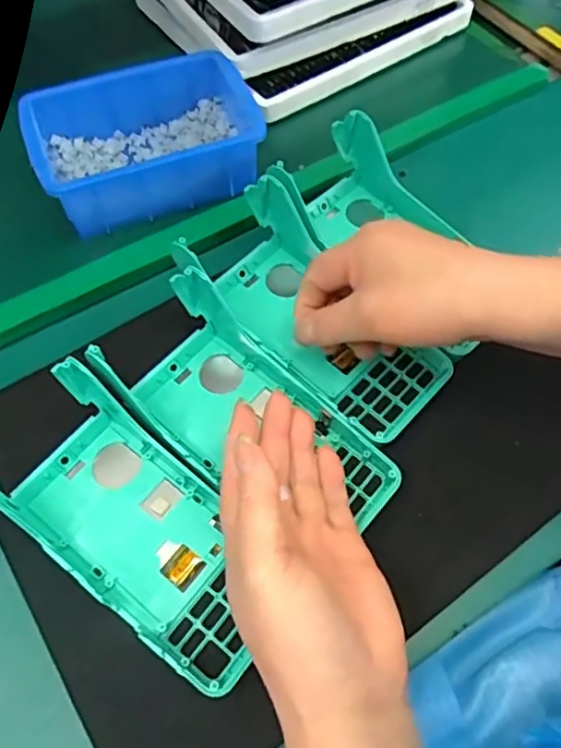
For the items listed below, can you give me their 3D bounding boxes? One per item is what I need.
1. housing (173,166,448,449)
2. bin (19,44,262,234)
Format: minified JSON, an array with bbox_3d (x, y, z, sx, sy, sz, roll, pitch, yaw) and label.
[{"bbox_3d":[0.020,-0.044,0.363,0.076,0.053,0.180,-37,73,-19],"label":"housing"},{"bbox_3d":[-0.093,-0.160,0.415,0.143,0.057,0.098,-17,62,-10],"label":"bin"}]

